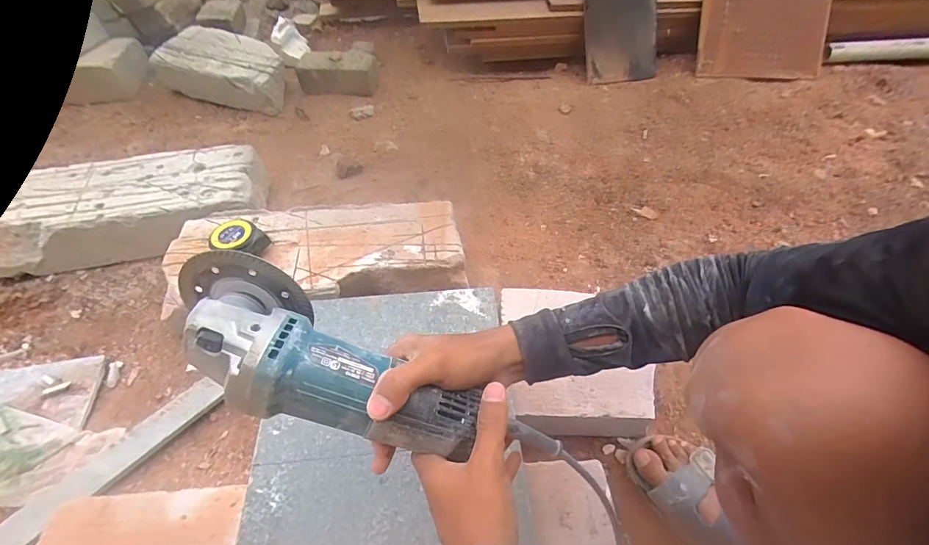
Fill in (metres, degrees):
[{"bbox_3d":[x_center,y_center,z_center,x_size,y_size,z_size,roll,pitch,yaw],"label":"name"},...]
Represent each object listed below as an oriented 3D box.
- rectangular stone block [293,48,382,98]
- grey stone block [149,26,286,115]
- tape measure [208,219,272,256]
[{"bbox_3d":[-0.390,-0.610,1.269,0.242,0.082,0.130,5,50,5],"label":"rectangular stone block"},{"bbox_3d":[-0.676,-0.590,1.213,0.379,0.137,0.194,16,54,10],"label":"grey stone block"},{"bbox_3d":[-0.351,-0.045,0.647,0.087,0.046,0.060,28,57,18],"label":"tape measure"}]

